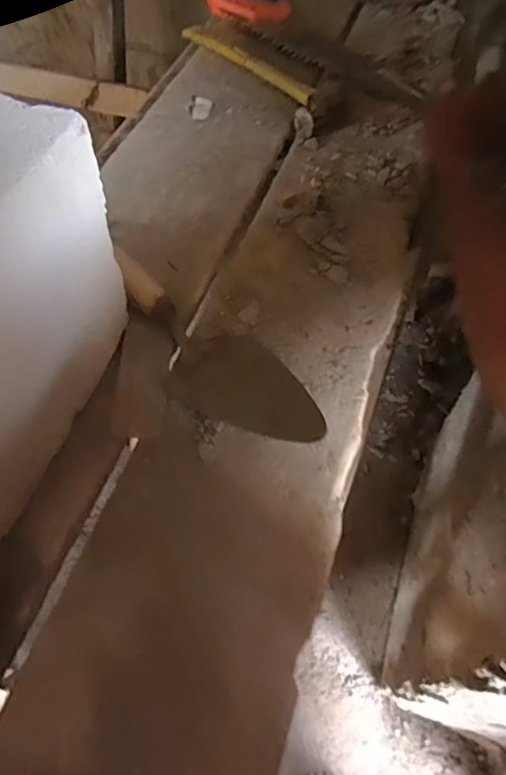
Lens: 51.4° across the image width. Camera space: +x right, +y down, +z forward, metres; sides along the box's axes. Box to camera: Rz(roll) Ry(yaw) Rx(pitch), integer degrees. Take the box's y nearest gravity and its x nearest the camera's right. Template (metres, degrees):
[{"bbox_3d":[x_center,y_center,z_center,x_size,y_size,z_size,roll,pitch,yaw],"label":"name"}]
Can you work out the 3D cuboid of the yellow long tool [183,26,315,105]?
[{"bbox_3d":[-0.008,-0.436,0.701,0.022,0.015,0.229,-40,65,-23],"label":"yellow long tool"}]

